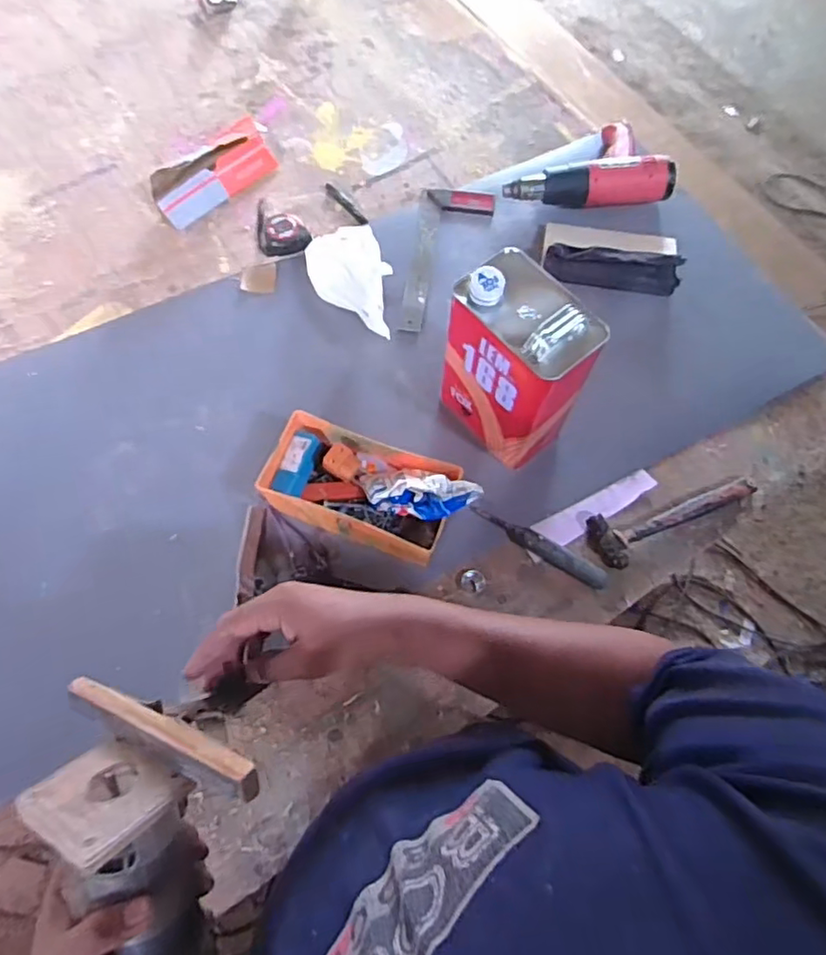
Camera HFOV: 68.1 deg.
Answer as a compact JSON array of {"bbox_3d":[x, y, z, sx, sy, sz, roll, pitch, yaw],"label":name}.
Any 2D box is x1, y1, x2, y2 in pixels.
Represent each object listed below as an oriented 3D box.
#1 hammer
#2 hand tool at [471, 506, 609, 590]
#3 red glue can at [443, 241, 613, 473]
[{"bbox_3d":[0.363,0.054,0.835,0.252,0.028,0.072,-17,67,-9],"label":"hammer"},{"bbox_3d":[0.168,0.092,0.816,0.196,0.031,0.029,29,68,11],"label":"hand tool"},{"bbox_3d":[0.129,-0.140,0.784,0.112,0.252,0.159,-40,73,-17],"label":"red glue can"}]

